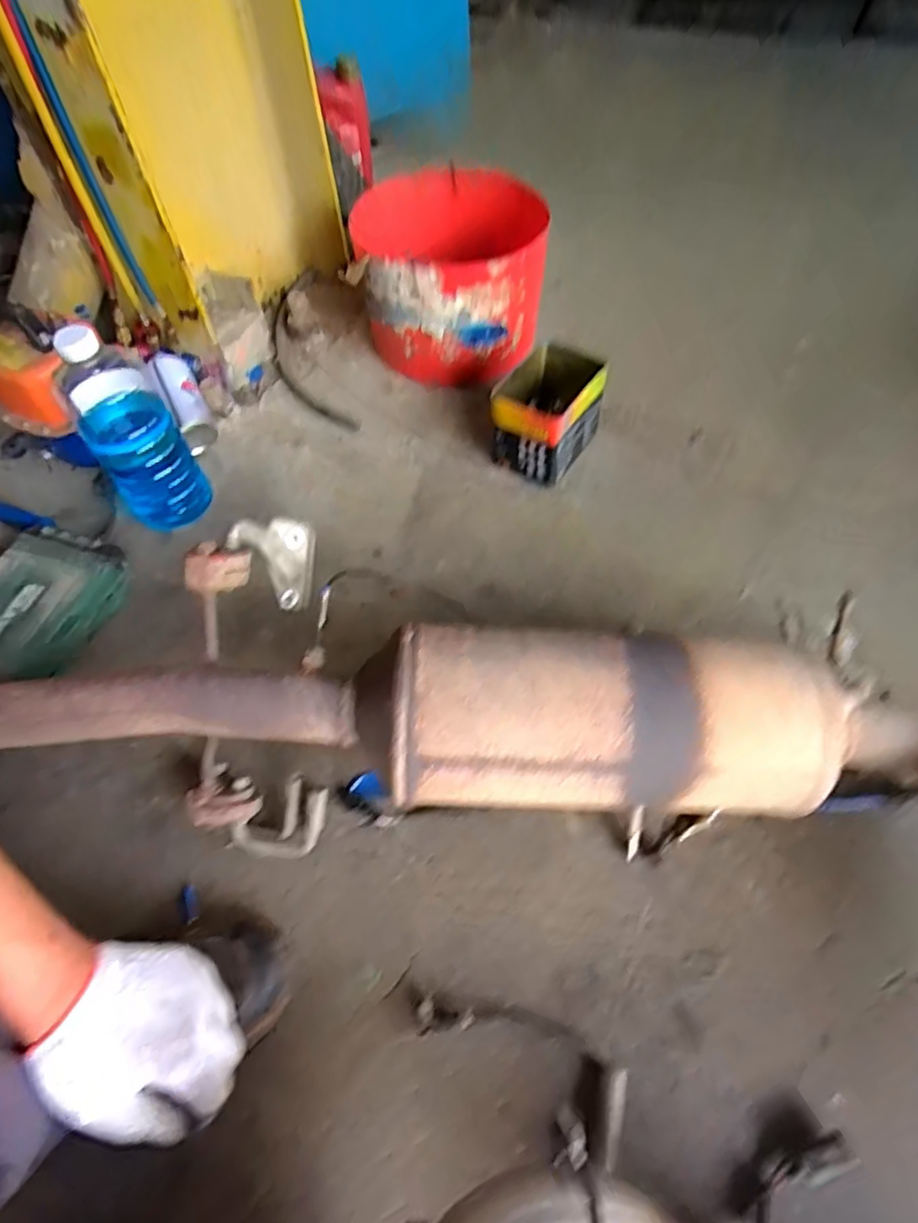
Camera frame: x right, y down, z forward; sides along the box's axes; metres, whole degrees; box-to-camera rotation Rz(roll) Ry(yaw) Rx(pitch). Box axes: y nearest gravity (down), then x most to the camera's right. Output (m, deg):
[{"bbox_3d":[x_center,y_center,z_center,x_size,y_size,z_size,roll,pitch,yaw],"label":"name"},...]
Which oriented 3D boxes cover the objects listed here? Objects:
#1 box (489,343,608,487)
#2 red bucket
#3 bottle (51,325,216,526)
[{"bbox_3d":[0.118,-0.257,0.835,0.098,0.108,0.164,28,63,20],"label":"box"},{"bbox_3d":[-0.018,-0.481,0.933,0.238,0.188,0.245,-10,57,-4],"label":"red bucket"},{"bbox_3d":[-0.379,-0.212,0.737,0.098,0.249,0.091,-32,61,-17],"label":"bottle"}]

